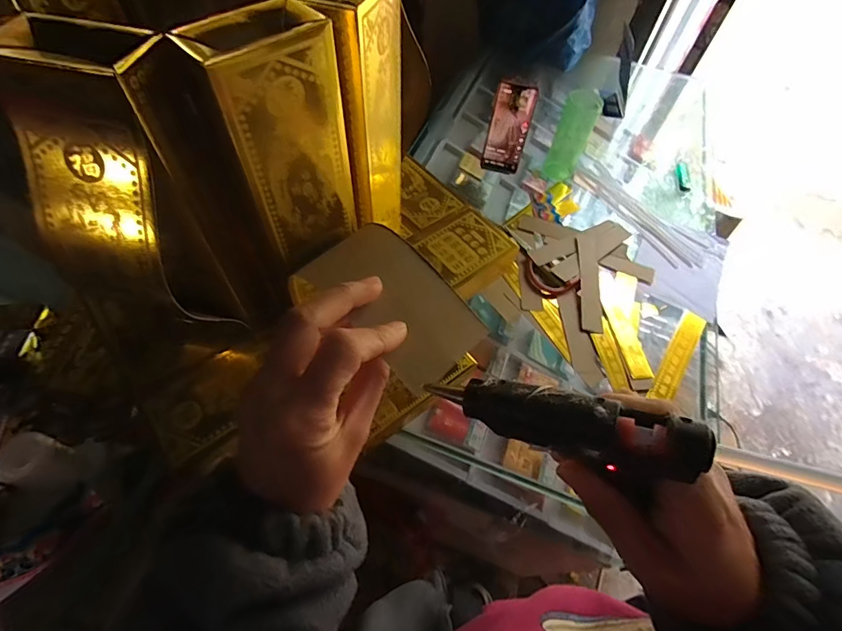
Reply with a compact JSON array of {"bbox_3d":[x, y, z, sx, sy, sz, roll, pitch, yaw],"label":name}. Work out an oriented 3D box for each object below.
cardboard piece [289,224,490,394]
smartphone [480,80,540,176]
[{"bbox_3d":[-0.016,-0.008,0.247,0.100,0.015,0.071,37,63,18],"label":"cardboard piece"},{"bbox_3d":[0.166,-0.351,0.799,0.072,0.160,0.016,15,35,5],"label":"smartphone"}]

